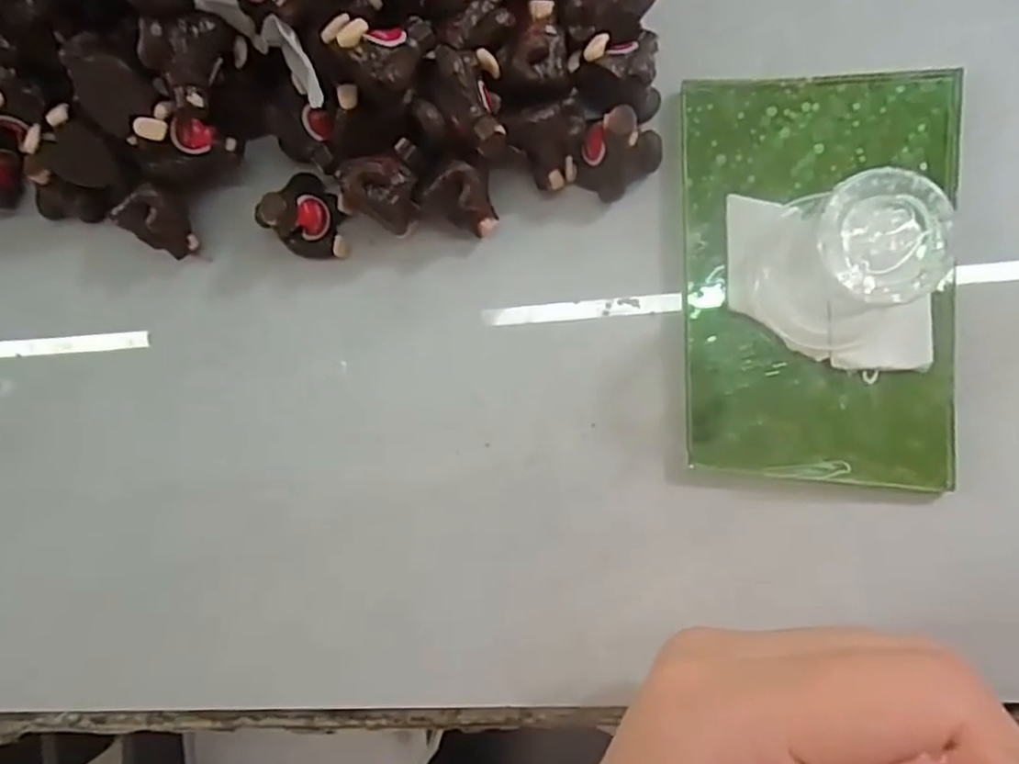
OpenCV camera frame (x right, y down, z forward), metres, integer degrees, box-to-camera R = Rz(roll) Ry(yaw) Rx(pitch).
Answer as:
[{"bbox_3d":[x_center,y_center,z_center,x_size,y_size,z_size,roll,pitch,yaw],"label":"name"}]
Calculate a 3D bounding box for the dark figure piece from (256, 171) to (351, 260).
[{"bbox_3d":[-0.053,-0.043,0.186,0.017,0.022,0.019,34,93,8],"label":"dark figure piece"}]

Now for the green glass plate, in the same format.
[{"bbox_3d":[0.078,-0.027,0.178,0.066,0.005,0.103,2,88,8],"label":"green glass plate"}]

